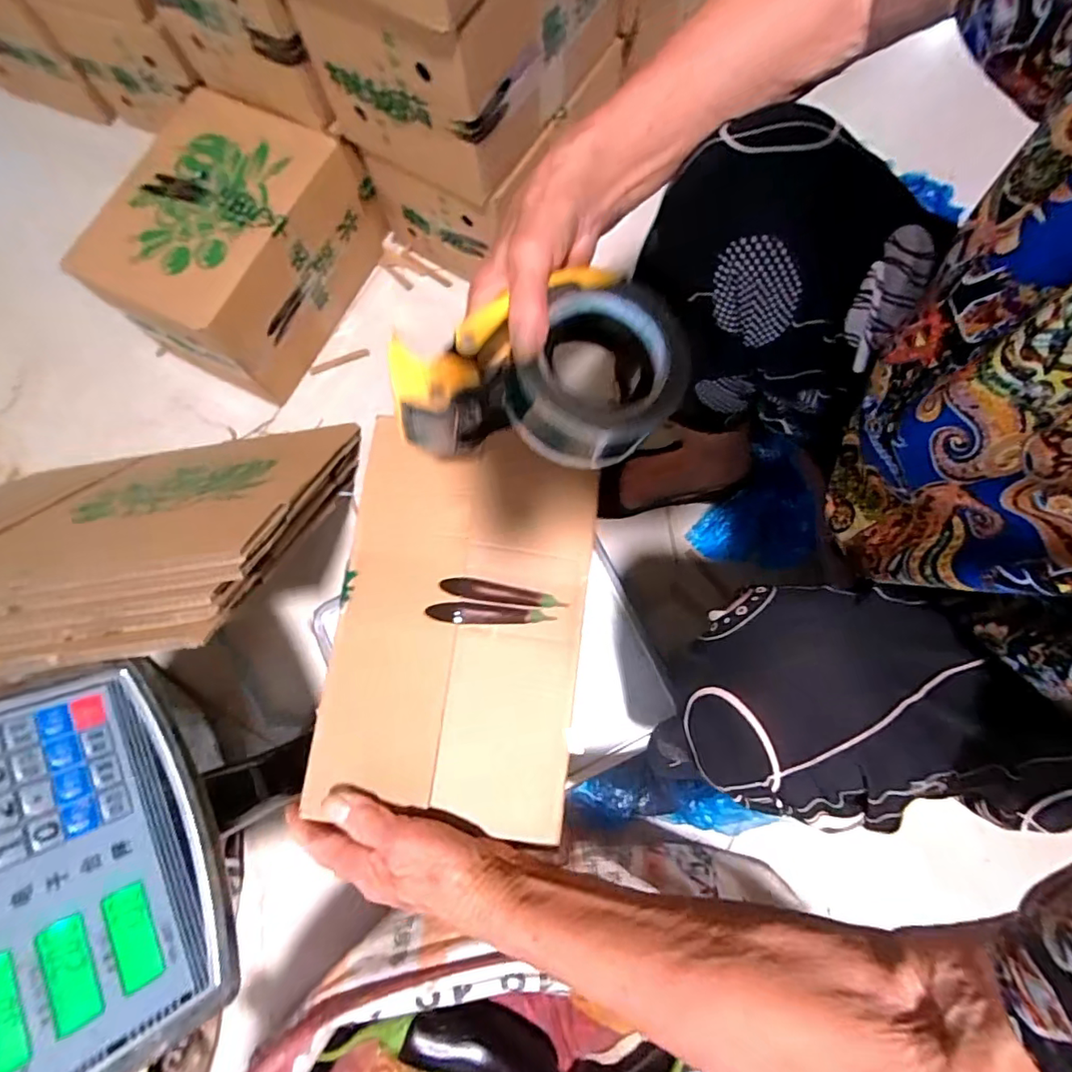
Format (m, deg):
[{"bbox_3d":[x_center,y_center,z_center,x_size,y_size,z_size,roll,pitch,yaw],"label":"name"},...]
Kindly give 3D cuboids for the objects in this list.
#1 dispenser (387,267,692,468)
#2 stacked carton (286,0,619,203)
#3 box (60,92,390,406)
[{"bbox_3d":[0.005,-0.100,0.327,0.163,0.082,0.104,-12,76,-2],"label":"dispenser"},{"bbox_3d":[-0.072,-0.562,0.571,0.219,0.175,0.297,31,78,7],"label":"stacked carton"},{"bbox_3d":[-0.383,-0.380,0.715,0.212,0.190,0.313,26,77,6],"label":"box"}]

